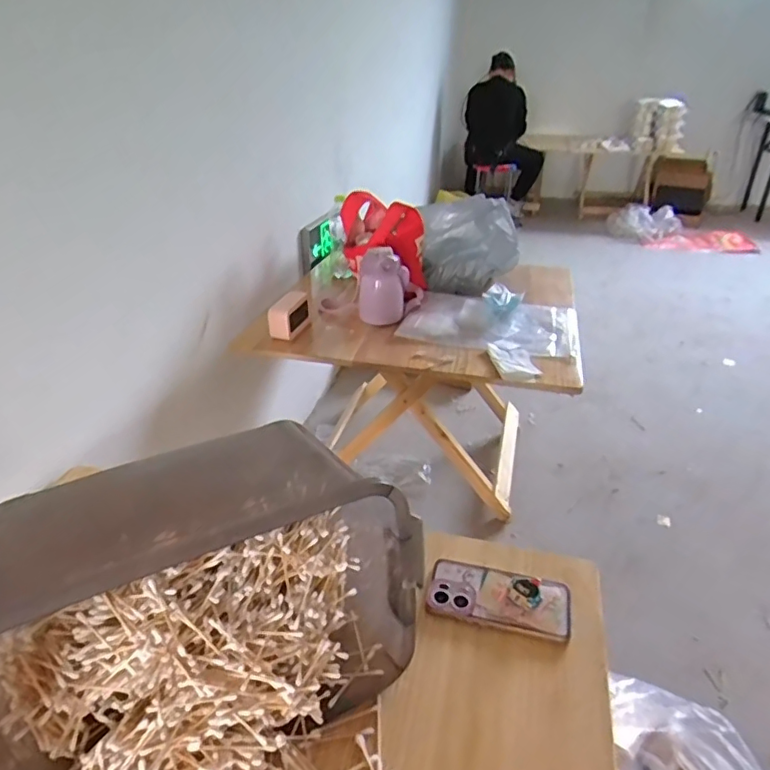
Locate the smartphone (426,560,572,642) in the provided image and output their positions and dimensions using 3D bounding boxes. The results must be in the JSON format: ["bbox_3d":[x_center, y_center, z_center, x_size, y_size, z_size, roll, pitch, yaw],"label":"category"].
[{"bbox_3d":[0.134,0.246,0.669,0.162,0.020,0.081,9,32,14],"label":"smartphone"}]

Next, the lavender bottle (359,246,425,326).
[{"bbox_3d":[0.015,-0.251,1.400,0.160,0.182,0.125,0,30,1],"label":"lavender bottle"}]

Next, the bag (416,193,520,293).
[{"bbox_3d":[0.237,-0.384,1.609,0.286,0.252,0.113,3,30,6],"label":"bag"}]

